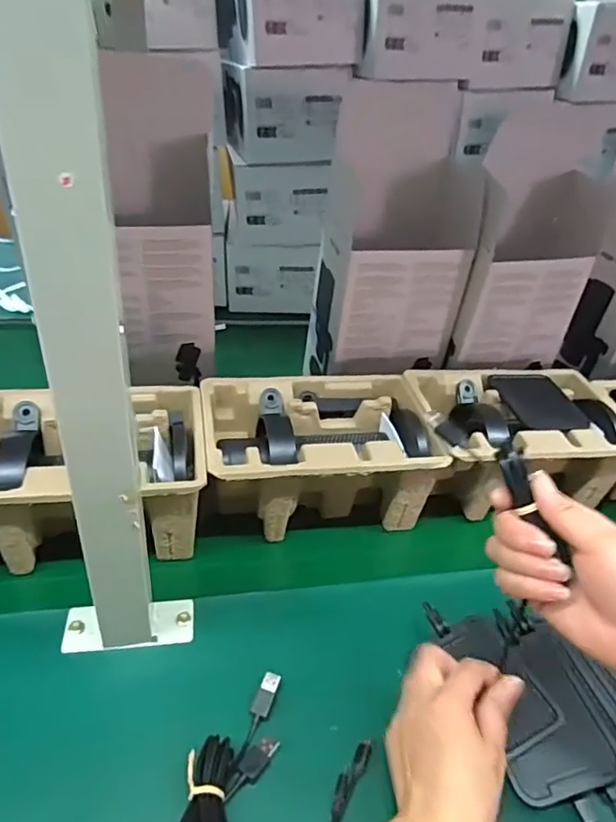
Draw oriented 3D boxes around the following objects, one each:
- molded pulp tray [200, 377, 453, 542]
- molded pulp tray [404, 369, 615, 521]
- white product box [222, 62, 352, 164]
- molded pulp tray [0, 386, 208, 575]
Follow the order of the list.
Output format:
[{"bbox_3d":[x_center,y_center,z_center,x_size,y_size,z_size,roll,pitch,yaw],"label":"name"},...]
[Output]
[{"bbox_3d":[0.013,0.045,0.576,0.230,0.103,0.142,-3,38,-12],"label":"molded pulp tray"},{"bbox_3d":[0.230,0.027,0.615,0.218,0.085,0.147,-4,38,-14],"label":"molded pulp tray"},{"bbox_3d":[-0.037,-0.425,0.786,0.149,0.111,0.118,-11,40,-21],"label":"white product box"},{"bbox_3d":[-0.211,0.059,0.514,0.227,0.103,0.147,-4,38,-13],"label":"molded pulp tray"}]

